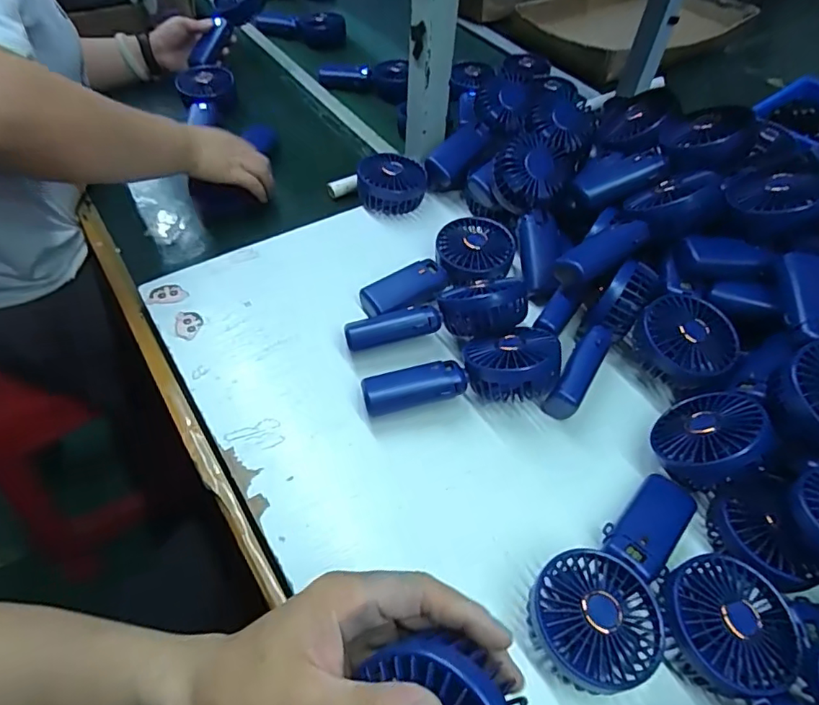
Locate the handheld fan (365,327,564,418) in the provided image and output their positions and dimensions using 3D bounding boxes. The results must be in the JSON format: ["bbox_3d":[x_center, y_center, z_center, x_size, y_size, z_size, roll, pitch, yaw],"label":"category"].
[{"bbox_3d":[0.046,0.017,0.487,0.174,0.072,0.067,-5,52,-8],"label":"handheld fan"}]

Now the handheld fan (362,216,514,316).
[{"bbox_3d":[0.042,-0.084,0.582,0.085,0.048,0.189,39,59,24],"label":"handheld fan"}]

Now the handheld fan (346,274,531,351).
[{"bbox_3d":[0.025,-0.030,0.511,0.167,0.085,0.036,-4,52,-7],"label":"handheld fan"}]

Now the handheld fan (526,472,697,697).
[{"bbox_3d":[0.165,0.165,0.391,0.180,0.047,0.086,-29,59,-24],"label":"handheld fan"}]

